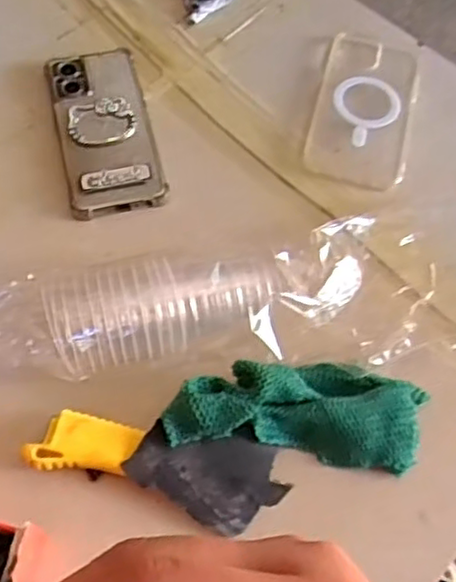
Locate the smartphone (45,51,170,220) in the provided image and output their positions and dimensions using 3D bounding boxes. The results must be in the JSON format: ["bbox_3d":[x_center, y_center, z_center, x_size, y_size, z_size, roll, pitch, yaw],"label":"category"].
[{"bbox_3d":[-0.101,-0.133,0.565,0.074,0.019,0.160,-12,63,-10],"label":"smartphone"}]

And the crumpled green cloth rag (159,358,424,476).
[{"bbox_3d":[0.046,0.077,0.448,0.167,0.037,0.067,5,61,-13],"label":"crumpled green cloth rag"}]

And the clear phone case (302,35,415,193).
[{"bbox_3d":[0.119,-0.160,0.597,0.080,0.007,0.165,14,62,4],"label":"clear phone case"}]

